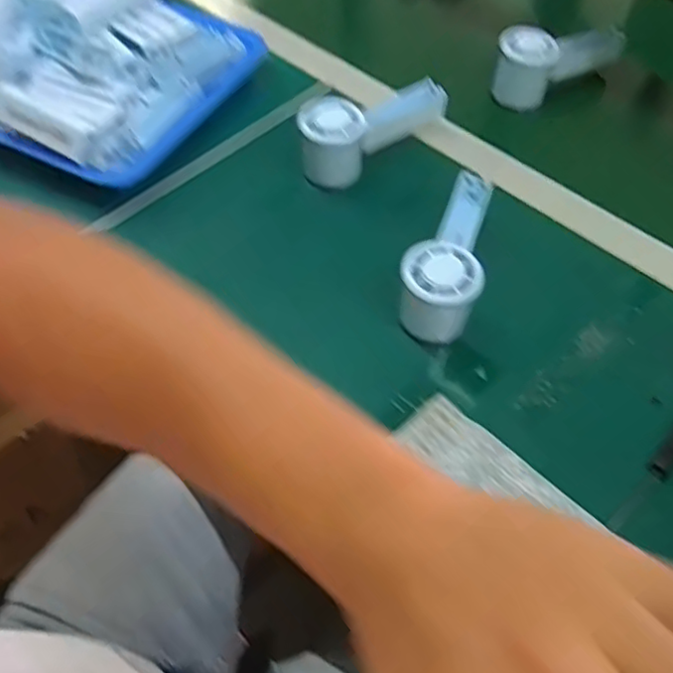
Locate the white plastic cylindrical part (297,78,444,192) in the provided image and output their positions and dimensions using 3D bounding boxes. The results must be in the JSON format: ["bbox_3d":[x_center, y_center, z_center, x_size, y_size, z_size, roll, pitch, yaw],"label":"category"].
[{"bbox_3d":[0.036,-0.193,0.591,0.149,0.067,0.054,-24,60,-17],"label":"white plastic cylindrical part"}]

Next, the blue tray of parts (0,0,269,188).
[{"bbox_3d":[-0.266,-0.290,0.629,0.311,0.067,0.254,23,59,13],"label":"blue tray of parts"}]

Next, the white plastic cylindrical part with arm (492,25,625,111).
[{"bbox_3d":[0.234,-0.295,0.665,0.143,0.062,0.055,-27,61,-18],"label":"white plastic cylindrical part with arm"}]

